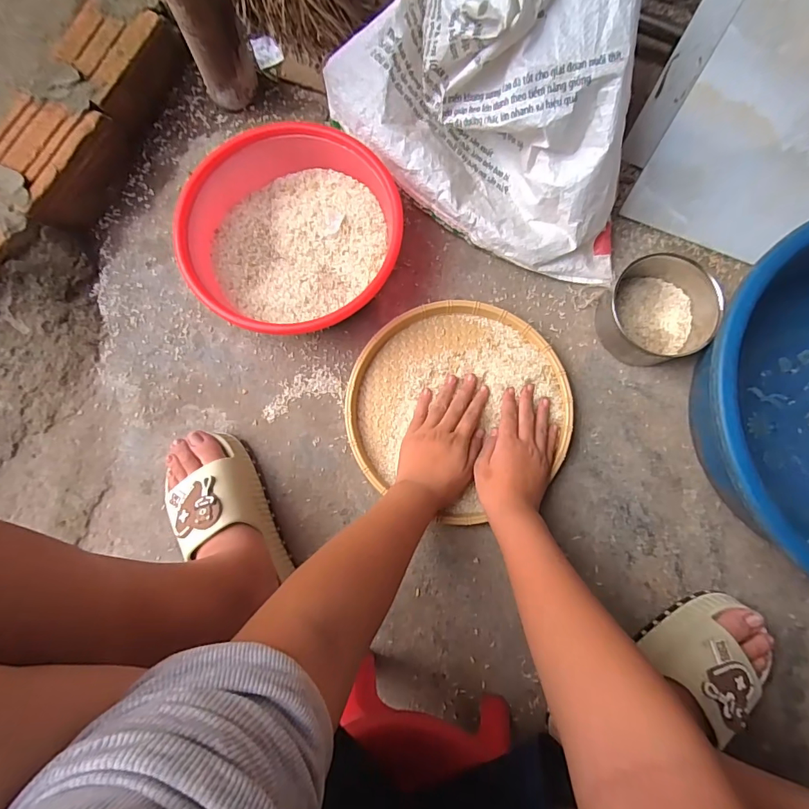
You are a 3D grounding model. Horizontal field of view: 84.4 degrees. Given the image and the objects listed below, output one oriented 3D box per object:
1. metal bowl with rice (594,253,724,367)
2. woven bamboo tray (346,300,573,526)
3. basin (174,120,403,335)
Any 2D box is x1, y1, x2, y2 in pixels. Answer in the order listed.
[{"bbox_3d":[0.310,-0.121,0.543,0.132,0.063,0.130,0,83,2],"label":"metal bowl with rice"},{"bbox_3d":[0.064,-0.002,0.556,0.271,0.024,0.251,-33,83,-2],"label":"woven bamboo tray"},{"bbox_3d":[-0.136,-0.213,0.556,0.249,0.085,0.215,-21,83,0],"label":"basin"}]

